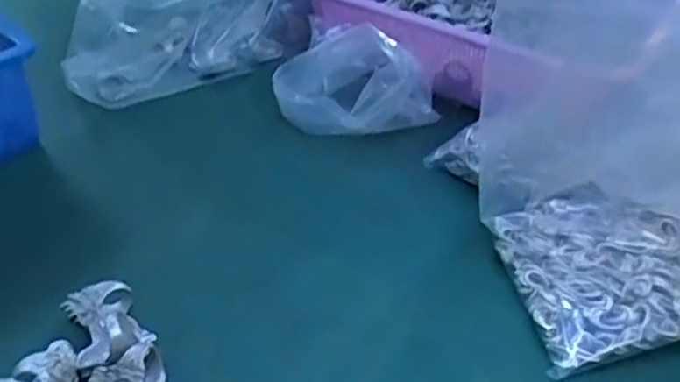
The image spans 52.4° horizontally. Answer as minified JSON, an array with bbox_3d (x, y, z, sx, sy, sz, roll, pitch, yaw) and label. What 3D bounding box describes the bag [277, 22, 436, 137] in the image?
[{"bbox_3d":[0.016,-0.091,0.557,0.120,0.080,0.082,22,43,22],"label":"bag"}]

